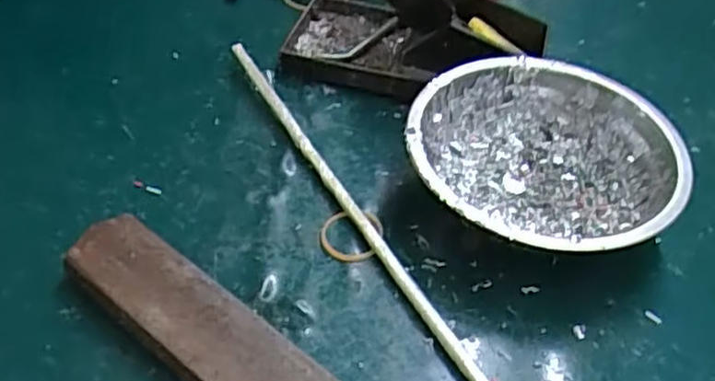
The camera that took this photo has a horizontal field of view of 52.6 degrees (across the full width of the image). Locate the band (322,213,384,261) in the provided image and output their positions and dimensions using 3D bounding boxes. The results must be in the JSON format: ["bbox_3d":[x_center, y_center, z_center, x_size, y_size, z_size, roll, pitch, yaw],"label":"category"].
[{"bbox_3d":[-0.003,0.021,0.331,0.028,0.004,0.027,-1,56,5],"label":"band"}]

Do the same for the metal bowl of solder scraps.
[{"bbox_3d":[0.084,-0.009,0.339,0.118,0.041,0.116,2,47,-3],"label":"metal bowl of solder scraps"}]

